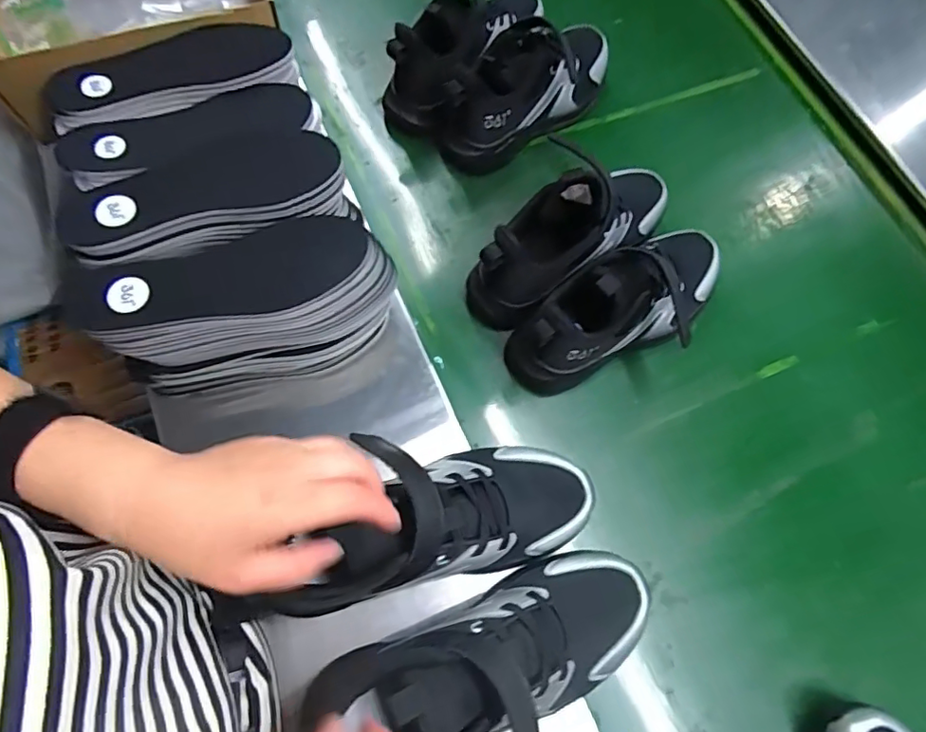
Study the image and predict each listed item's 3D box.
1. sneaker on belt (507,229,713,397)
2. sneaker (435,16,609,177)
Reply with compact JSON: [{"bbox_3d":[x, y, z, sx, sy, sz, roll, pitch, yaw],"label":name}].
[{"bbox_3d":[0.153,-0.056,0.505,0.223,0.107,0.078,-33,73,-12],"label":"sneaker on belt"},{"bbox_3d":[0.073,-0.302,0.601,0.090,0.104,0.230,42,75,13],"label":"sneaker"}]

